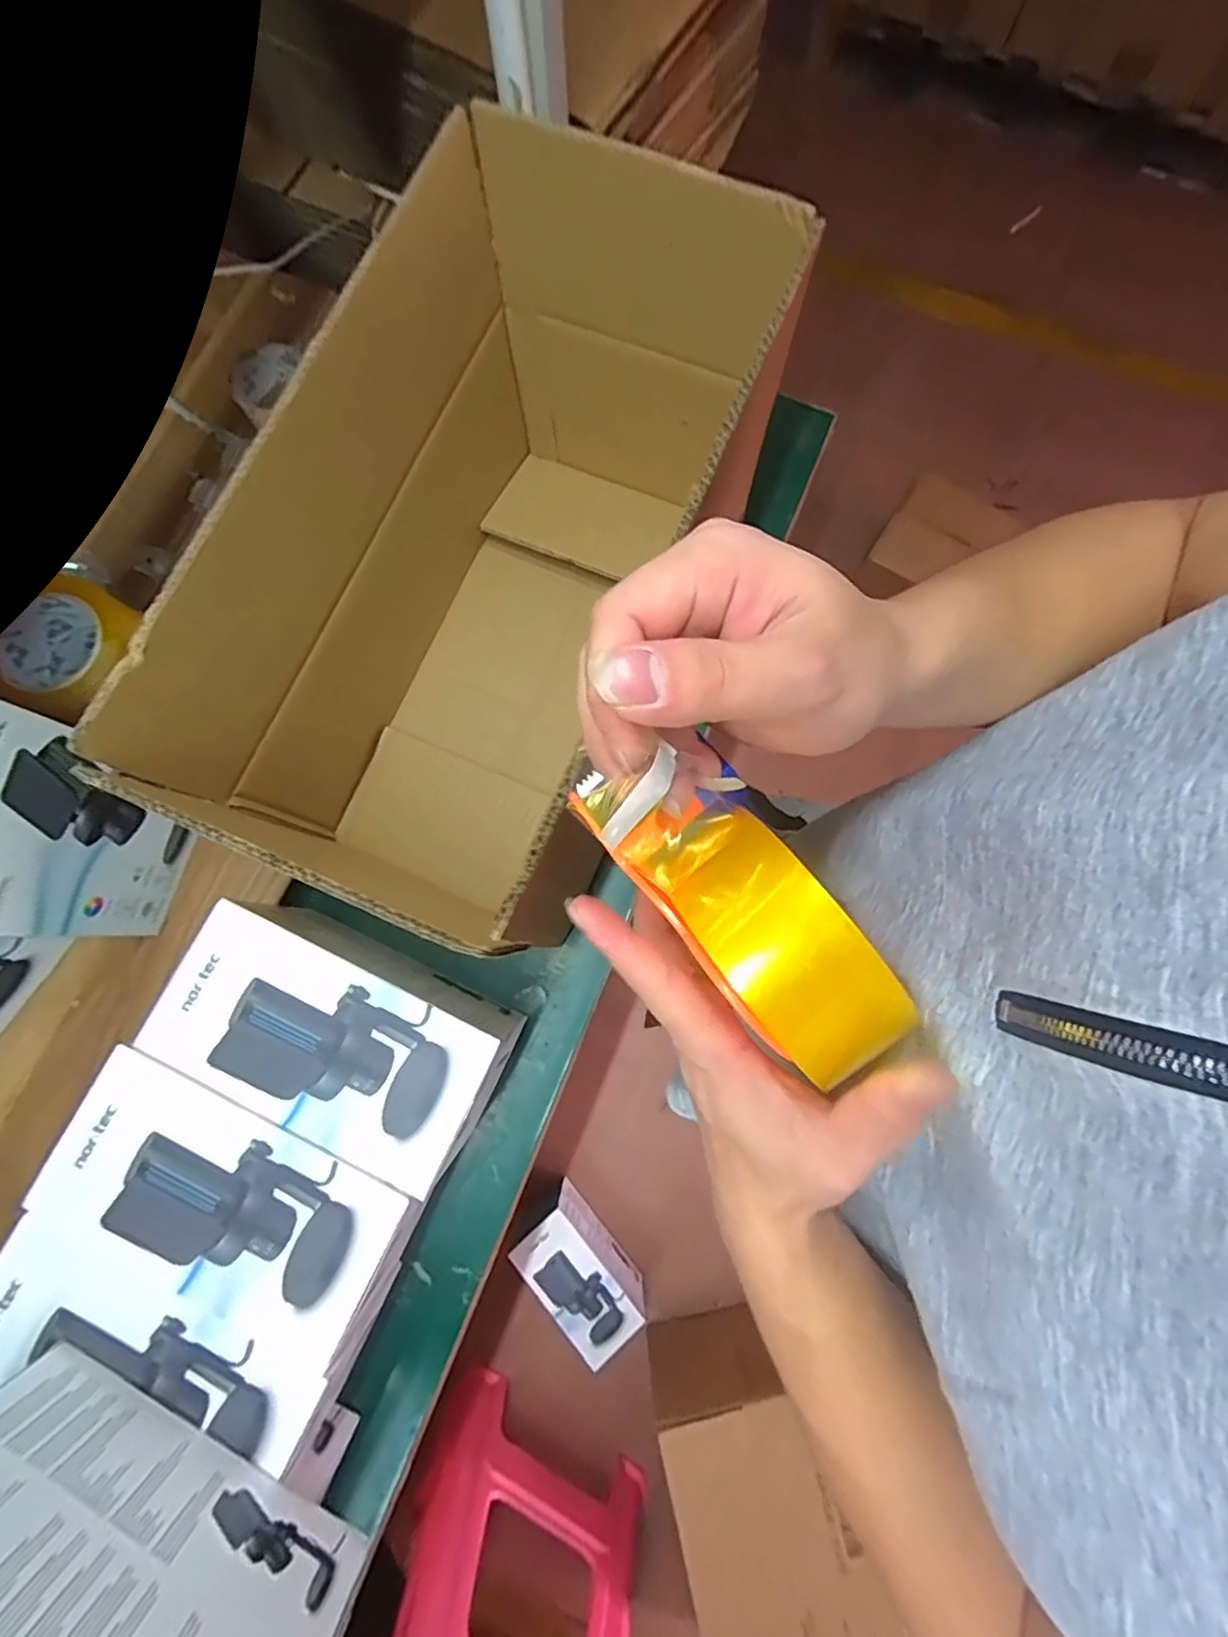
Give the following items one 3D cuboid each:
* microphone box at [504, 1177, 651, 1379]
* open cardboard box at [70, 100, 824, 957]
[{"bbox_3d":[-0.063,0.826,1.157,0.132,0.179,0.235,-40,82,-8],"label":"microphone box"},{"bbox_3d":[-0.086,-0.185,0.497,0.269,0.296,0.480,23,80,4],"label":"open cardboard box"}]

